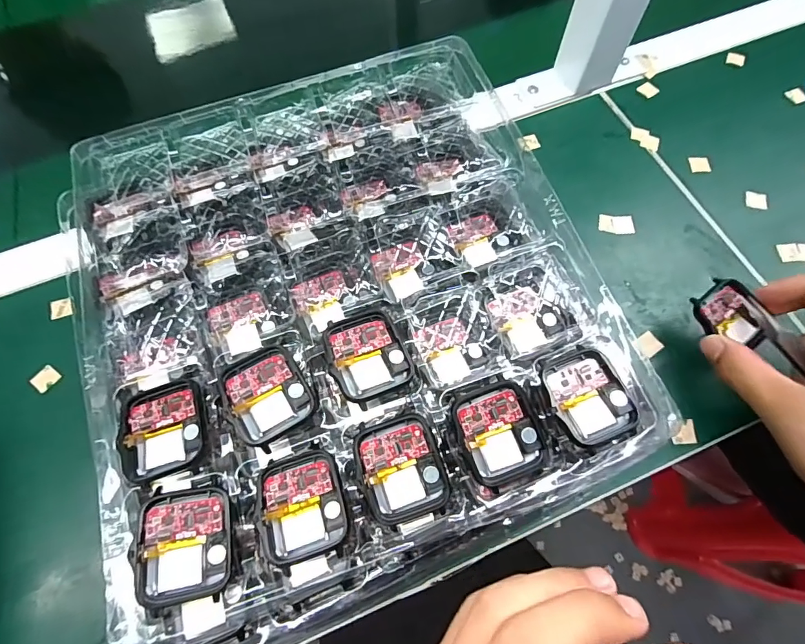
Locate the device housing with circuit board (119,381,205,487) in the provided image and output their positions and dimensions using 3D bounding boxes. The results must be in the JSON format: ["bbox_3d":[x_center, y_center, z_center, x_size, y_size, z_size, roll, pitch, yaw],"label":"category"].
[{"bbox_3d":[-0.113,0.051,0.202,0.037,0.010,0.045,-18,68,-7],"label":"device housing with circuit board"}]

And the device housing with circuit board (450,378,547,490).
[{"bbox_3d":[0.046,0.051,0.198,0.038,0.009,0.043,-17,68,-6],"label":"device housing with circuit board"}]

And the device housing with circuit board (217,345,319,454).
[{"bbox_3d":[-0.066,0.035,0.206,0.038,0.013,0.043,-33,70,-12],"label":"device housing with circuit board"}]

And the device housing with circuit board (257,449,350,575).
[{"bbox_3d":[-0.045,0.082,0.188,0.037,0.007,0.044,-15,68,-6],"label":"device housing with circuit board"}]

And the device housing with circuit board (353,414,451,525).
[{"bbox_3d":[0.000,0.066,0.191,0.037,0.007,0.042,-18,68,-7],"label":"device housing with circuit board"}]

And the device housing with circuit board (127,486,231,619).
[{"bbox_3d":[-0.094,0.096,0.181,0.037,0.007,0.045,-2,67,-18],"label":"device housing with circuit board"}]

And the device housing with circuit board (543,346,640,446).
[{"bbox_3d":[0.090,0.036,0.206,0.035,0.006,0.044,-20,68,-7],"label":"device housing with circuit board"}]

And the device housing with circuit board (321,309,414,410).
[{"bbox_3d":[-0.017,0.017,0.213,0.037,0.015,0.043,-22,69,-8],"label":"device housing with circuit board"}]

